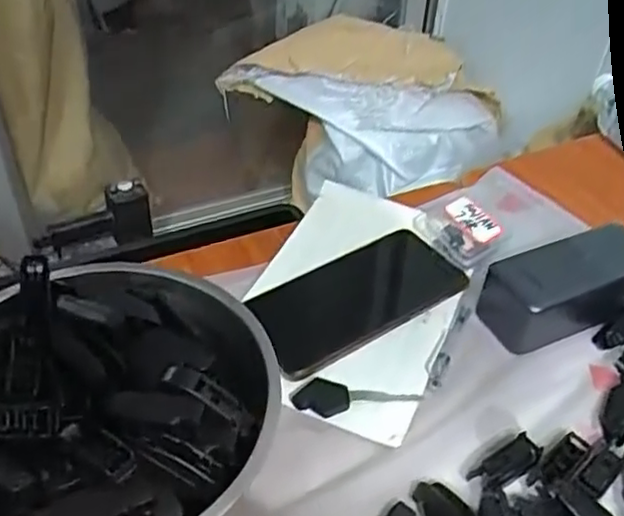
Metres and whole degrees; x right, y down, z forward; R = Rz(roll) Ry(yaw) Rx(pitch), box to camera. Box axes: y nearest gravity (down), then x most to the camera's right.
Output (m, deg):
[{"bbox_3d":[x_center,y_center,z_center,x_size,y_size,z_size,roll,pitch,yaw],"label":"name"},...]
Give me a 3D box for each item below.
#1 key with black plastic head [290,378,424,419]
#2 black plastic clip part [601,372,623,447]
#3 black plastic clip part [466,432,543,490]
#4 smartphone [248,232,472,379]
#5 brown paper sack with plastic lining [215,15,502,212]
[{"bbox_3d":[0.029,0.093,0.427,0.082,0.008,0.025,6,42,4],"label":"key with black plastic head"},{"bbox_3d":[0.203,0.100,0.430,0.020,0.008,0.058,25,46,23],"label":"black plastic clip part"},{"bbox_3d":[0.120,0.127,0.404,0.045,0.014,0.019,-20,46,-24],"label":"black plastic clip part"},{"bbox_3d":[0.034,0.027,0.493,0.161,0.010,0.077,-23,48,-26],"label":"smartphone"},{"bbox_3d":[0.089,-0.244,1.211,0.496,0.311,0.167,4,42,2],"label":"brown paper sack with plastic lining"}]

